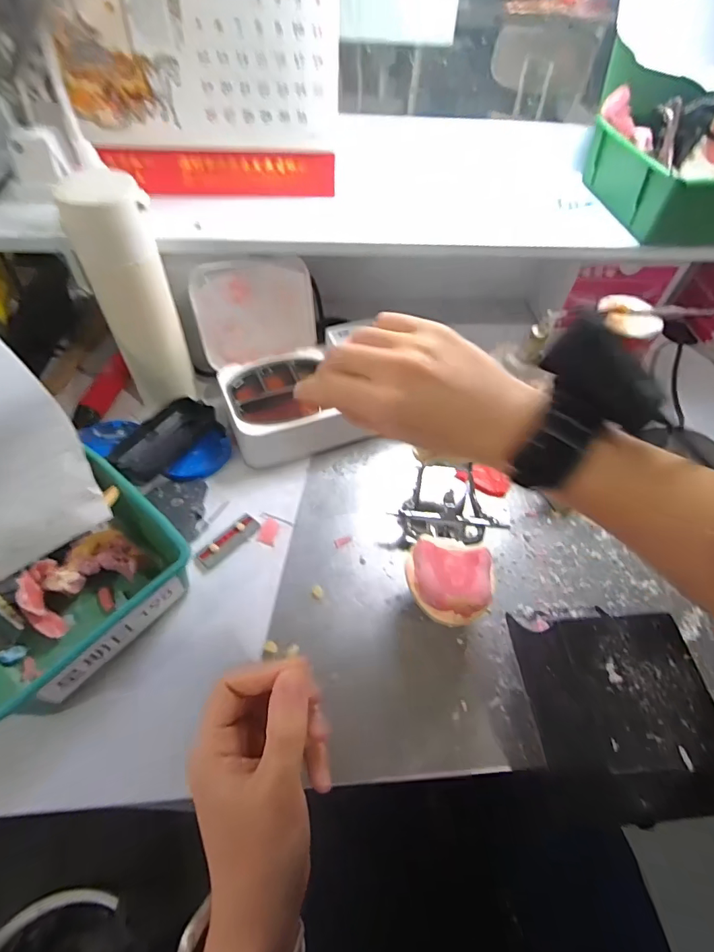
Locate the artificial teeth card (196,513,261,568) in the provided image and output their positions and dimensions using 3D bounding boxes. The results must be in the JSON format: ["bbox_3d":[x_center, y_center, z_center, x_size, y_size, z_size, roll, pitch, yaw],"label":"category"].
[{"bbox_3d":[-0.117,0.060,0.424,0.019,0.007,0.063,35,59,20],"label":"artificial teeth card"}]

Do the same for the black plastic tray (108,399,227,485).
[{"bbox_3d":[-0.198,-0.039,0.473,0.058,0.032,0.110,39,60,22],"label":"black plastic tray"}]

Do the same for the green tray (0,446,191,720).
[{"bbox_3d":[-0.239,0.075,0.366,0.177,0.068,0.158,35,59,20],"label":"green tray"}]

